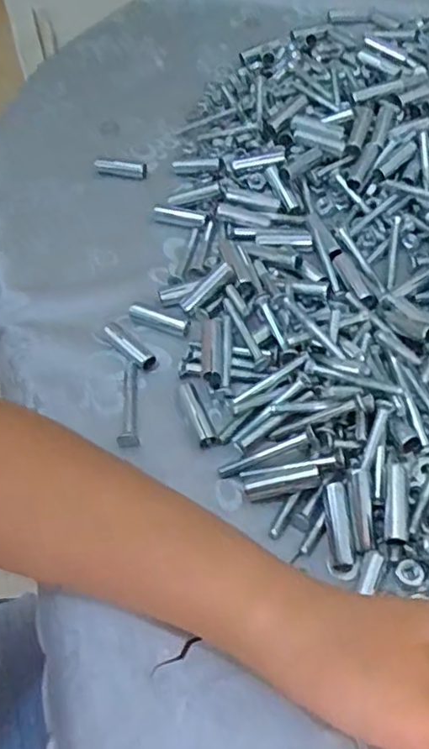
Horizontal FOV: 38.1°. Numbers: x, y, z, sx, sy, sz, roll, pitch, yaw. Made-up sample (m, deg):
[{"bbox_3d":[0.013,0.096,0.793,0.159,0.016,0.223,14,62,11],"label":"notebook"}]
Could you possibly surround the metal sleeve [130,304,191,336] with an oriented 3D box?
[{"bbox_3d":[-0.034,-0.035,0.392,0.041,0.006,0.010,21,60,15],"label":"metal sleeve"}]

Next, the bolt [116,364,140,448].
[{"bbox_3d":[-0.050,0.017,0.359,0.011,0.011,0.057,-6,56,-2],"label":"bolt"}]

